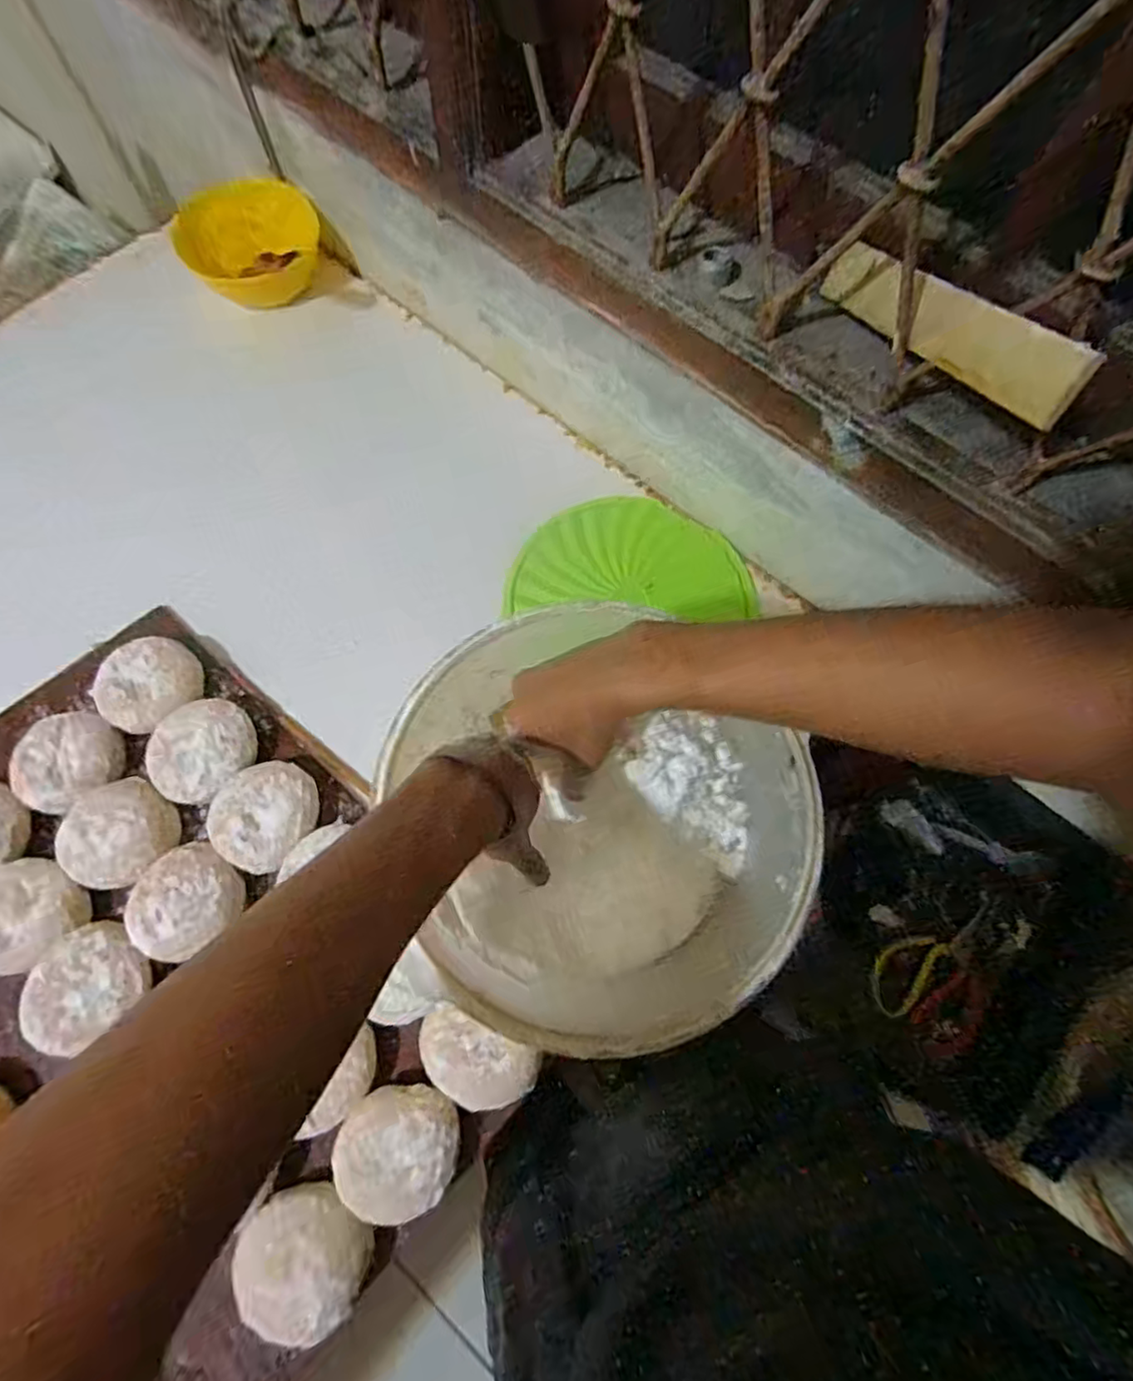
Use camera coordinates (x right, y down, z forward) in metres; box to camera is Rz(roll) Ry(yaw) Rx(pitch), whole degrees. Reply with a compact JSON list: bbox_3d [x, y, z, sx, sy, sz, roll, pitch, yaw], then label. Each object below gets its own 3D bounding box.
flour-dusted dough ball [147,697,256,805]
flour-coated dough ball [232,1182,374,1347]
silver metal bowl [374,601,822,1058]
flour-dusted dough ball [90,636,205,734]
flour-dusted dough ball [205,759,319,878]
[{"bbox_3d":[-0.321,0.056,0.572,0.085,0.045,0.078,0,69,1],"label":"flour-dusted dough ball"},{"bbox_3d":[-0.182,0.396,0.457,0.083,0.061,0.080,0,69,1],"label":"flour-coated dough ball"},{"bbox_3d":[0.020,0.098,0.457,0.234,0.202,0.251,0,69,1],"label":"silver metal bowl"},{"bbox_3d":[-0.384,-0.004,0.600,0.088,0.038,0.081,0,69,1],"label":"flour-dusted dough ball"},{"bbox_3d":[-0.258,0.106,0.561,0.083,0.039,0.087,27,72,11],"label":"flour-dusted dough ball"}]

